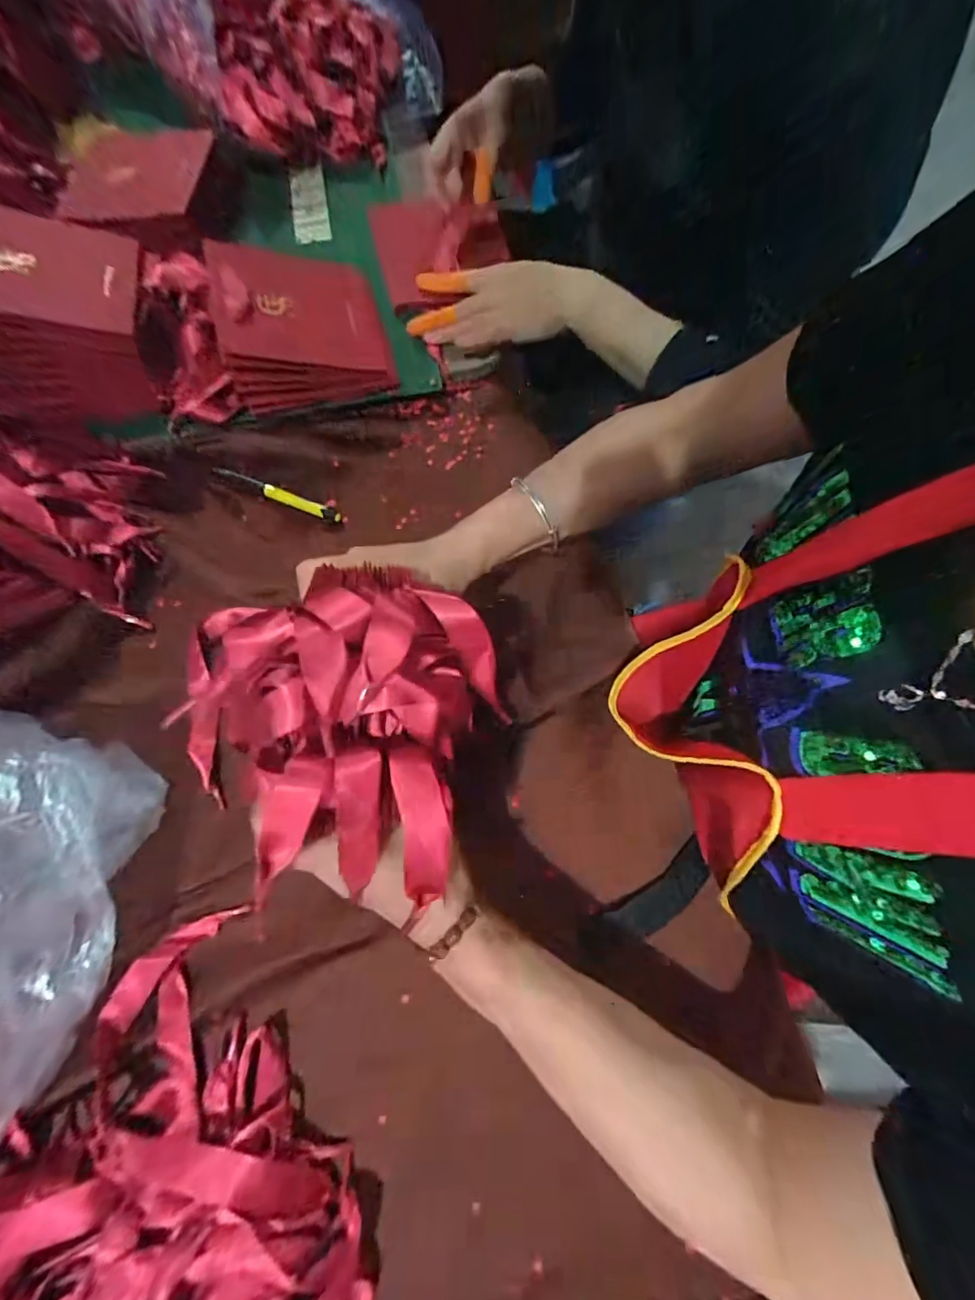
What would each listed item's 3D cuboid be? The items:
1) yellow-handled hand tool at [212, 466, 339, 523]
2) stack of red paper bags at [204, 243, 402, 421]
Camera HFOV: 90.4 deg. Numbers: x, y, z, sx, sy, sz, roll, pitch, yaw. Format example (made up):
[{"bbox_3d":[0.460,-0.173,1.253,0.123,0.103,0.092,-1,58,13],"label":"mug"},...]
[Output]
[{"bbox_3d":[-0.189,-0.142,0.437,0.122,0.008,0.013,21,75,7],"label":"yellow-handled hand tool"},{"bbox_3d":[-0.167,-0.297,0.439,0.144,0.044,0.140,-14,90,-23],"label":"stack of red paper bags"}]

